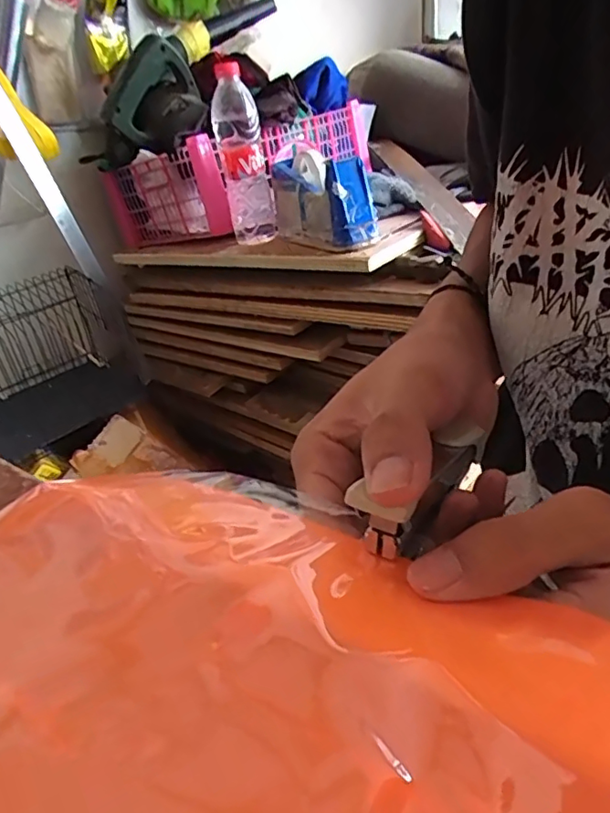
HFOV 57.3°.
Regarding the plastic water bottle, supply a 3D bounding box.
[{"bbox_3d":[-0.084,-0.344,0.782,0.063,0.226,0.071,-7,33,0],"label":"plastic water bottle"}]

